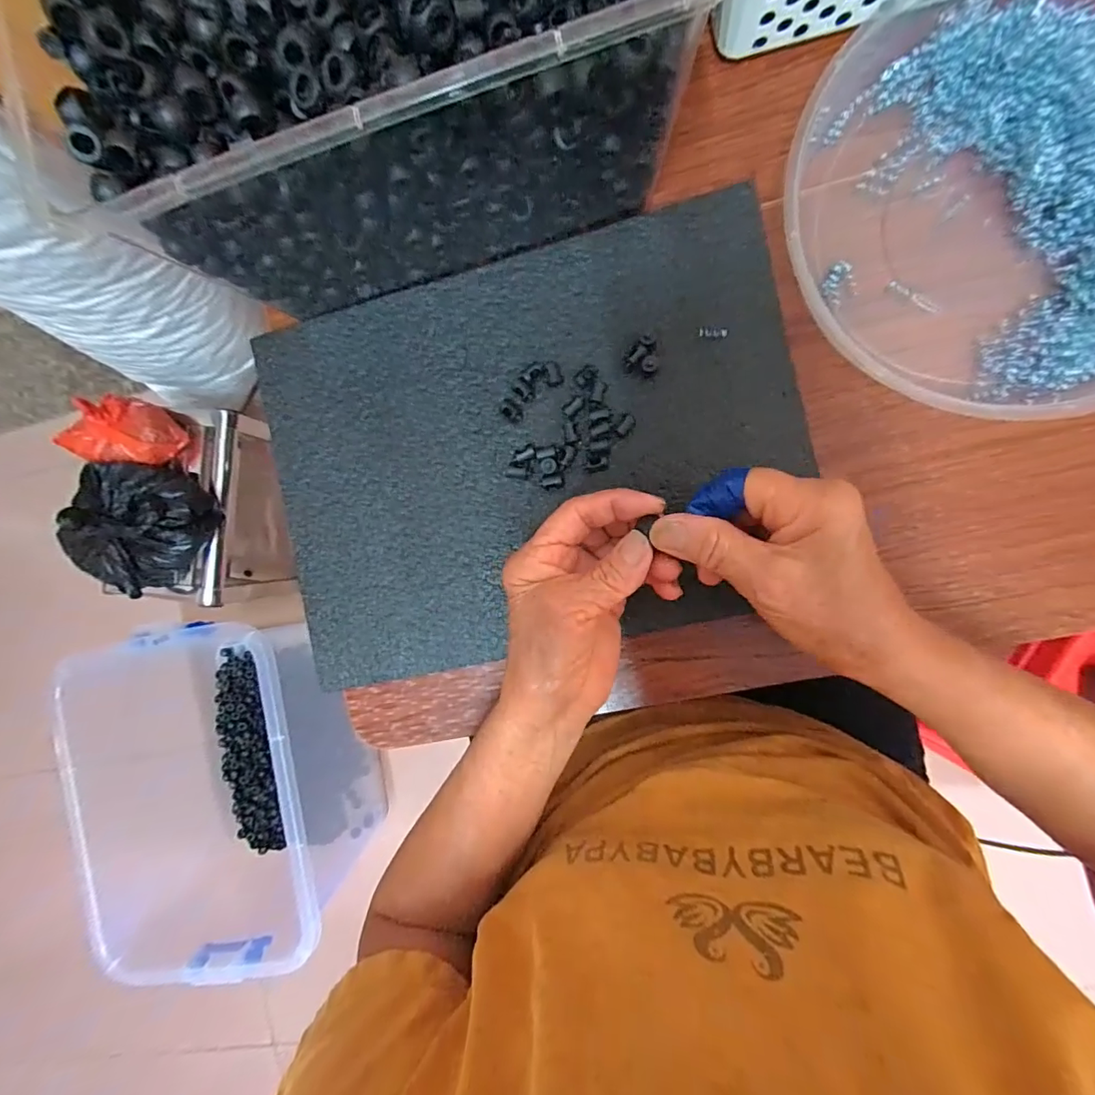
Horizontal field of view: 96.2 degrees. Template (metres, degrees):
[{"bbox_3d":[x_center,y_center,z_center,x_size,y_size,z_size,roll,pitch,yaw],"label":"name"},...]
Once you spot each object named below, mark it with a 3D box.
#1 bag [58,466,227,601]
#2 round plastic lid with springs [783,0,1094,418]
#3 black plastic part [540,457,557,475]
[{"bbox_3d":[-0.582,-0.027,0.687,0.182,0.076,0.185,23,95,7],"label":"bag"},{"bbox_3d":[0.251,-0.190,0.254,0.229,0.029,0.215,0,93,7],"label":"round plastic lid with springs"},{"bbox_3d":[0.001,-0.050,0.301,0.010,0.005,0.011,19,95,6],"label":"black plastic part"}]

